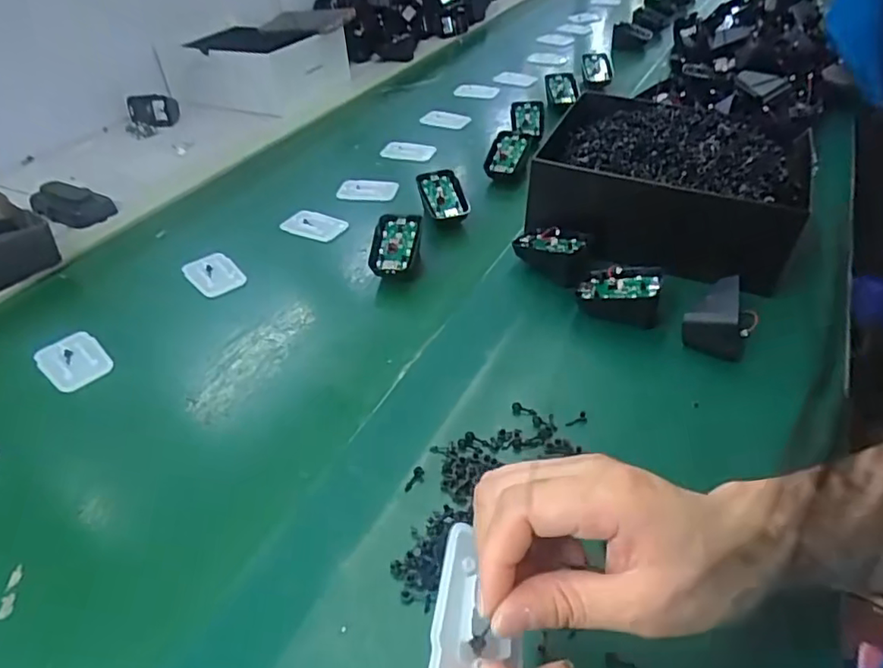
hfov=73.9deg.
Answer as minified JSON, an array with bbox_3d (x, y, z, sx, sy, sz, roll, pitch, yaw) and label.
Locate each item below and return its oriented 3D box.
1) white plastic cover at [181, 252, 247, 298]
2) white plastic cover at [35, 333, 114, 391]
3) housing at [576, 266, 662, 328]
[{"bbox_3d":[-0.221,-0.057,0.574,0.044,0.007,0.058,-31,59,-26],"label":"white plastic cover"},{"bbox_3d":[-0.304,0.023,0.487,0.045,0.012,0.058,-34,49,-31],"label":"white plastic cover"},{"bbox_3d":[0.148,-0.033,0.496,0.064,0.036,0.050,6,41,9],"label":"housing"}]

